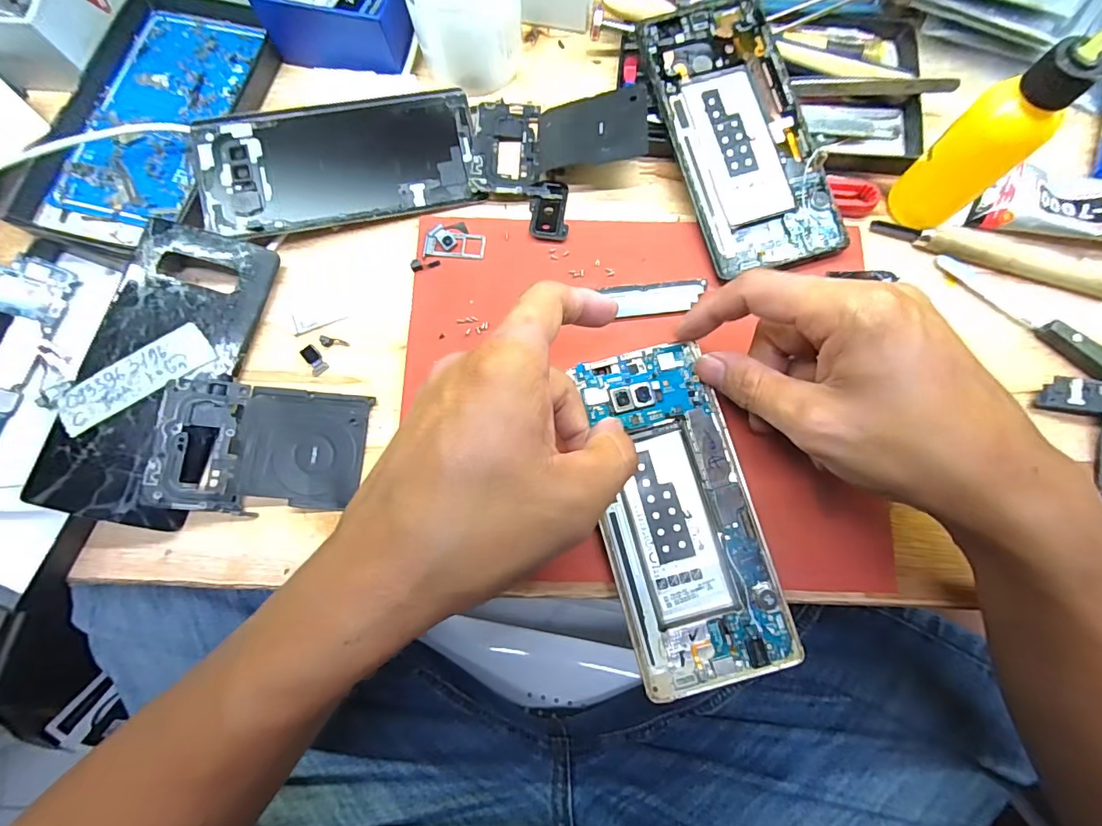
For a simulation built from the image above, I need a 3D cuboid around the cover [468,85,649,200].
[{"bbox_3d":[0.004,-0.157,0.275,0.098,0.026,0.065,3,78,2],"label":"cover"}]

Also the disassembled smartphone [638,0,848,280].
[{"bbox_3d":[0.104,-0.155,0.265,0.072,0.005,0.156,-15,83,-2],"label":"disassembled smartphone"}]

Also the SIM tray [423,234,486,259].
[{"bbox_3d":[-0.054,-0.094,0.267,0.033,0.004,0.015,0,77,1],"label":"SIM tray"}]

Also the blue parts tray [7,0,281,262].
[{"bbox_3d":[-0.235,-0.177,0.288,0.108,0.023,0.177,11,78,4],"label":"blue parts tray"}]

